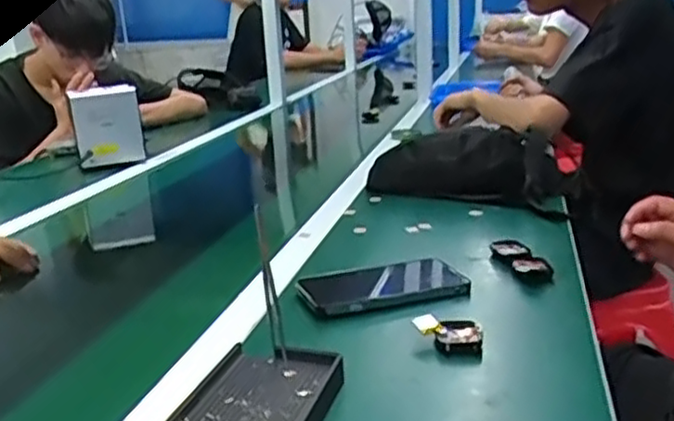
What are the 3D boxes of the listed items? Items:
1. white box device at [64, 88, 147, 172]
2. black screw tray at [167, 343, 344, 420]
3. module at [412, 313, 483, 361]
[{"bbox_3d":[-0.435,-0.161,1.345,0.124,0.149,0.031,-9,17,-8],"label":"white box device"},{"bbox_3d":[-0.057,0.137,0.491,0.093,0.019,0.134,2,17,18],"label":"black screw tray"},{"bbox_3d":[0.094,0.103,0.594,0.055,0.022,0.038,-1,17,10],"label":"module"}]

